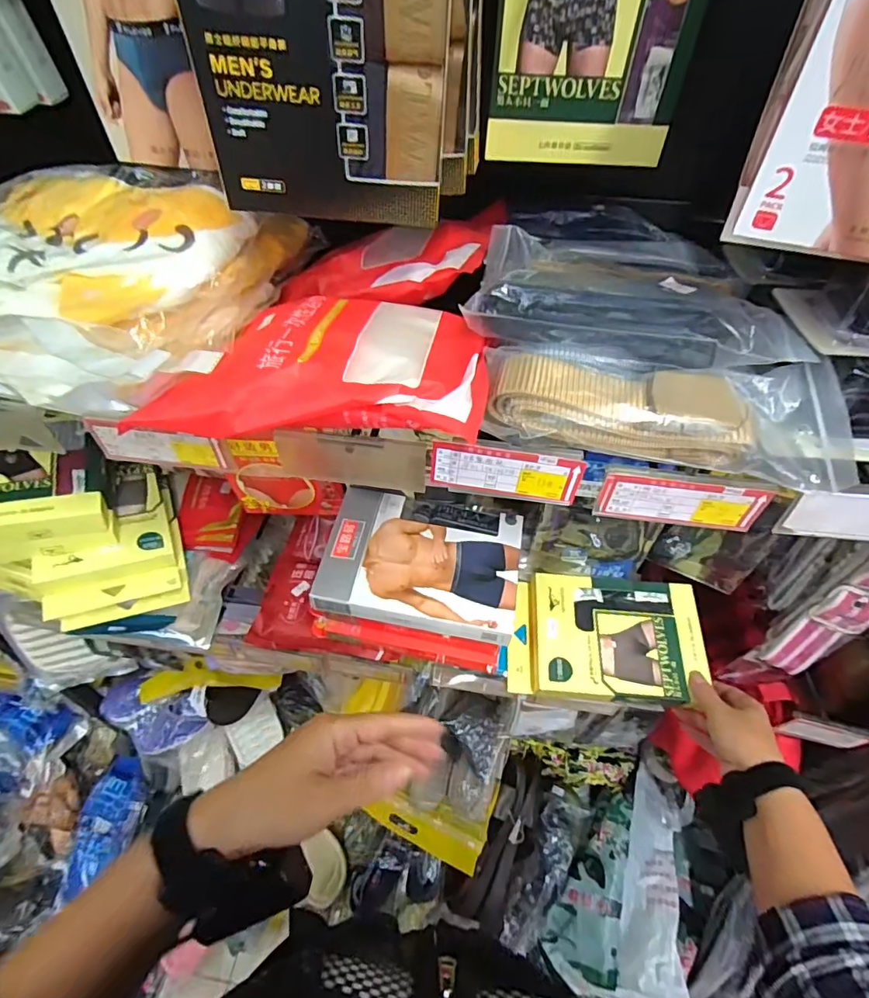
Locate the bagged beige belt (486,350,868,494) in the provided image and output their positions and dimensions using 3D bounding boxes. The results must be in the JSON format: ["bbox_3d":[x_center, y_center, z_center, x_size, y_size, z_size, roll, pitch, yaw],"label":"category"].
[{"bbox_3d":[0.138,-0.058,0.322,0.208,0.038,0.078,10,50,8],"label":"bagged beige belt"}]

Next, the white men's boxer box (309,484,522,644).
[{"bbox_3d":[-0.012,0.063,0.528,0.196,0.032,0.138,8,50,7],"label":"white men's boxer box"}]

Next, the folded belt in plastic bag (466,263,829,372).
[{"bbox_3d":[0.127,-0.121,0.332,0.196,0.053,0.051,18,52,15],"label":"folded belt in plastic bag"}]

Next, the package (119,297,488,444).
[{"bbox_3d":[-0.068,-0.098,0.348,0.206,0.030,0.147,6,49,5],"label":"package"}]

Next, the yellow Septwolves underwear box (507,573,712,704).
[{"bbox_3d":[0.190,0.151,0.563,0.204,0.038,0.143,5,58,2],"label":"yellow Septwolves underwear box"}]

